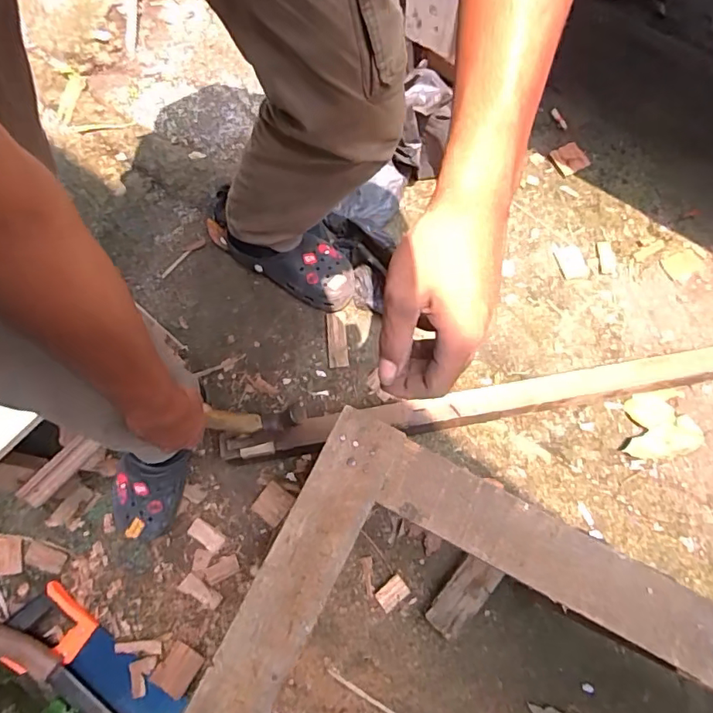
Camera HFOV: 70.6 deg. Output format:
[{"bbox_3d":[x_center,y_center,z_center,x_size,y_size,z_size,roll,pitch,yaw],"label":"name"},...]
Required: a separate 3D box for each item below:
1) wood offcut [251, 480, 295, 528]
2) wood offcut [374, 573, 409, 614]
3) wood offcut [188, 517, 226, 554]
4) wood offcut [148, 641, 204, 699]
[{"bbox_3d":[-0.134,0.239,0.814,0.050,0.014,0.057,35,77,9],"label":"wood offcut"},{"bbox_3d":[0.055,0.368,0.782,0.049,0.008,0.035,-38,78,-10],"label":"wood offcut"},{"bbox_3d":[-0.239,0.285,0.801,0.058,0.009,0.028,38,78,10],"label":"wood offcut"},{"bbox_3d":[-0.264,0.459,0.738,0.054,0.009,0.060,29,65,14],"label":"wood offcut"}]

